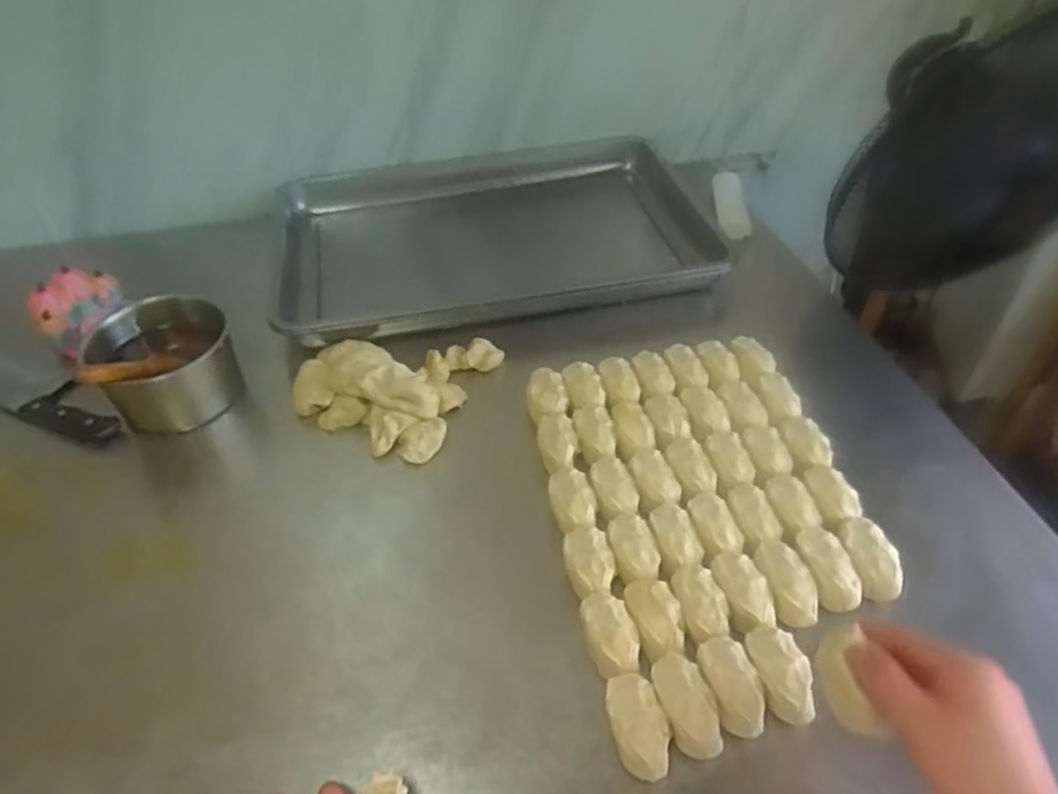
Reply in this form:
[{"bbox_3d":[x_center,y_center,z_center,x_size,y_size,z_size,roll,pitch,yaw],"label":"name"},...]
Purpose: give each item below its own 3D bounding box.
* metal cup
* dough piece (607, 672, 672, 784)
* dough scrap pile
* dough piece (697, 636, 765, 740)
[{"bbox_3d":[-0.437,-0.048,0.857,0.142,0.126,0.142,-1,44,1],"label":"metal cup"},{"bbox_3d":[0.082,0.251,0.541,0.042,0.047,0.076,-15,39,-2],"label":"dough piece"},{"bbox_3d":[-0.167,-0.027,0.854,0.197,0.073,0.193,15,46,17],"label":"dough scrap pile"},{"bbox_3d":[0.158,0.225,0.556,0.040,0.031,0.073,-14,45,-12],"label":"dough piece"}]

